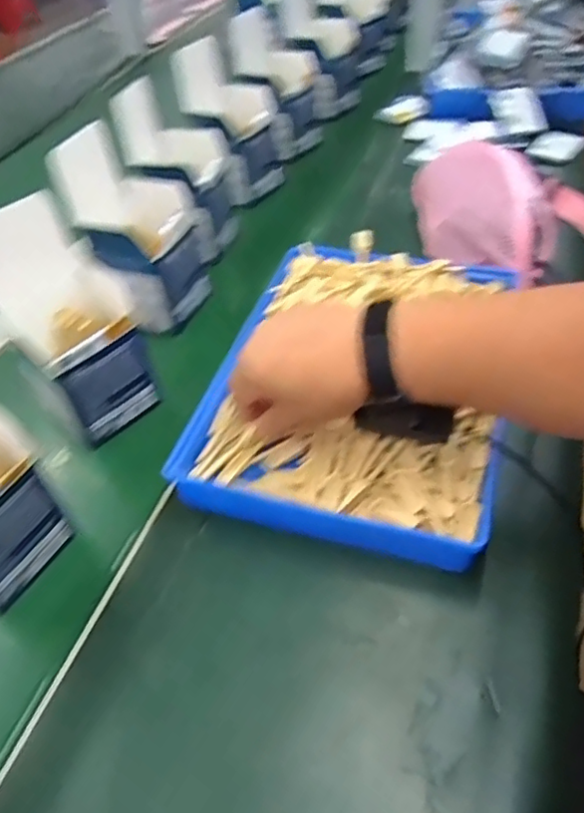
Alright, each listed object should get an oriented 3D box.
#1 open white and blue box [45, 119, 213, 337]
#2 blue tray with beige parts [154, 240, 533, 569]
[{"bbox_3d":[-0.154,-0.175,0.611,0.106,0.162,0.117,13,49,18],"label":"open white and blue box"},{"bbox_3d":[0.058,-0.039,0.525,0.234,0.061,0.318,10,48,16],"label":"blue tray with beige parts"}]

